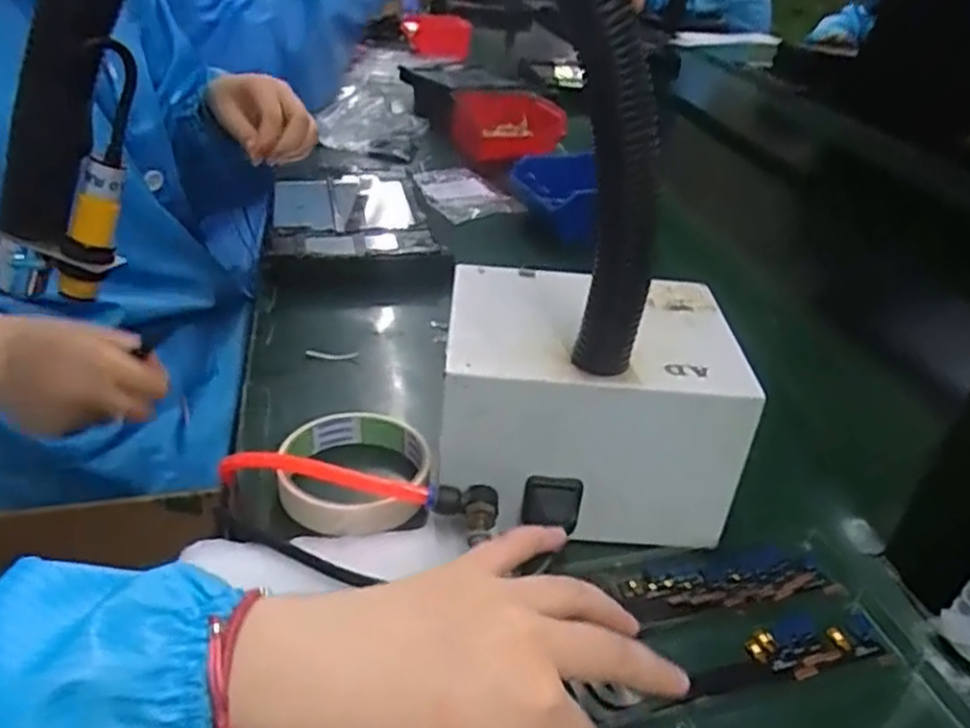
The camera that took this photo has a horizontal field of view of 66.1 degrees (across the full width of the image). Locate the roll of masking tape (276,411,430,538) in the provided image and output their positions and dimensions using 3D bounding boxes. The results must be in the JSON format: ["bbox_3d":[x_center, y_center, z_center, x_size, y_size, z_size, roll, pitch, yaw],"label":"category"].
[{"bbox_3d":[-0.073,0.060,0.429,0.084,0.029,0.090,5,32,-3],"label":"roll of masking tape"}]

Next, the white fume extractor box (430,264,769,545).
[{"bbox_3d":[0.053,0.020,0.429,0.156,0.109,0.125,6,32,-2],"label":"white fume extractor box"}]

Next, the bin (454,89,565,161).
[{"bbox_3d":[0.031,-0.334,1.049,0.154,0.072,0.127,-2,33,-15],"label":"bin"}]

